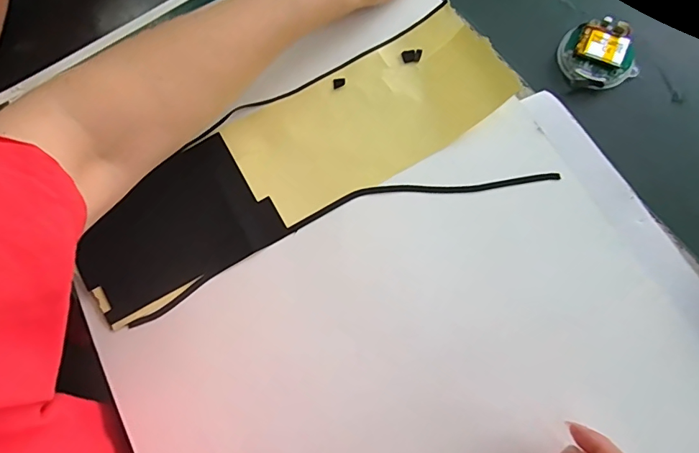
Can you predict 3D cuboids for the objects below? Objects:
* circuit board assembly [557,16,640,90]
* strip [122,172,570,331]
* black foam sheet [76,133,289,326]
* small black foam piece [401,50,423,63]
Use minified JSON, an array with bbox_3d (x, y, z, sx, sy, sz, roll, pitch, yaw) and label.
[{"bbox_3d":[0.208,-0.144,0.375,0.057,0.017,0.057,-1,74,2],"label":"circuit board assembly"},{"bbox_3d":[-0.006,-0.001,0.337,0.327,0.004,0.043,-19,75,-4],"label":"strip"},{"bbox_3d":[-0.132,0.003,0.337,0.137,0.013,0.096,-36,83,-8],"label":"black foam sheet"},{"bbox_3d":[0.053,-0.144,0.376,0.017,0.004,0.011,-7,75,0],"label":"small black foam piece"}]

